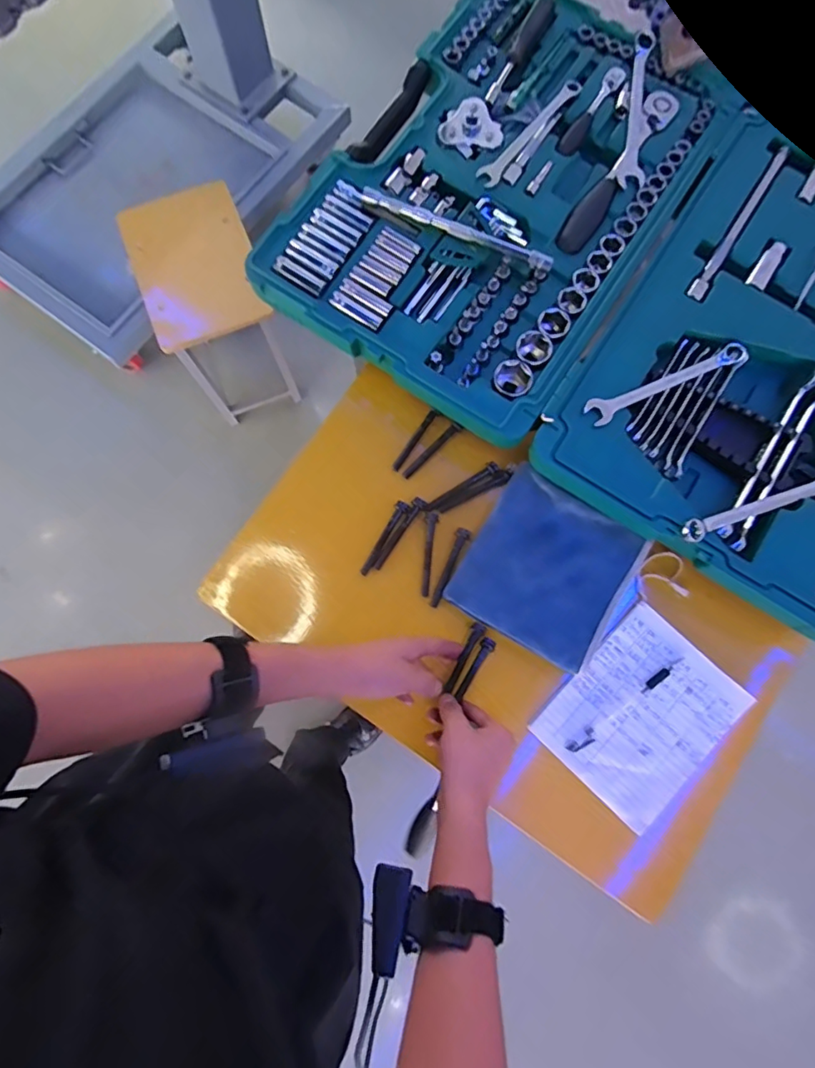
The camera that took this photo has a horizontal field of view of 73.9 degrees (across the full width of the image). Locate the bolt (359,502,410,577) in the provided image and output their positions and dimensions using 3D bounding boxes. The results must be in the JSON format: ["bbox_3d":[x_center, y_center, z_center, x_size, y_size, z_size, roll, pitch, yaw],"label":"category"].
[{"bbox_3d":[-0.027,0.005,0.617,0.015,0.011,0.093,31,79,6],"label":"bolt"}]

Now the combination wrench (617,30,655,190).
[{"bbox_3d":[0.280,-0.514,0.651,0.030,0.009,0.225,10,78,2],"label":"combination wrench"}]

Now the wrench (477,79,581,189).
[{"bbox_3d":[0.145,-0.477,0.641,0.026,0.006,0.184,38,80,8],"label":"wrench"}]

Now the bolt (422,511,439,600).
[{"bbox_3d":[0.024,0.023,0.615,0.014,0.009,0.094,8,77,2],"label":"bolt"}]

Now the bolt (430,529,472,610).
[{"bbox_3d":[0.046,0.038,0.609,0.015,0.012,0.092,24,78,5],"label":"bolt"}]

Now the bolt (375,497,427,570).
[{"bbox_3d":[-0.008,0.000,0.618,0.014,0.009,0.093,31,79,6],"label":"bolt"}]

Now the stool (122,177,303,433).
[{"bbox_3d":[-0.437,-0.501,1.266,0.251,0.387,0.312,-26,79,-6],"label":"stool"}]

